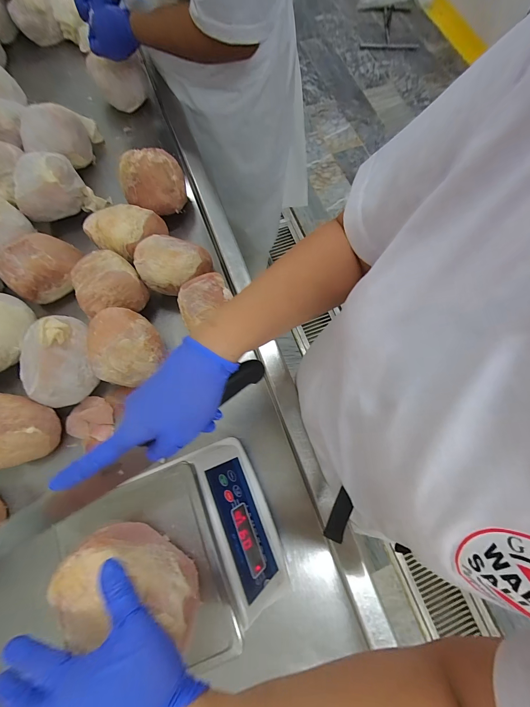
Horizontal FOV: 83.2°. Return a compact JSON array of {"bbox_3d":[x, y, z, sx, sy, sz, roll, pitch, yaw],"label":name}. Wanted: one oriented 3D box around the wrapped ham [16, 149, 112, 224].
[{"bbox_3d":[-0.431,-0.351,0.624,0.149,0.086,0.116,-17,74,-5],"label":"wrapped ham"}]

